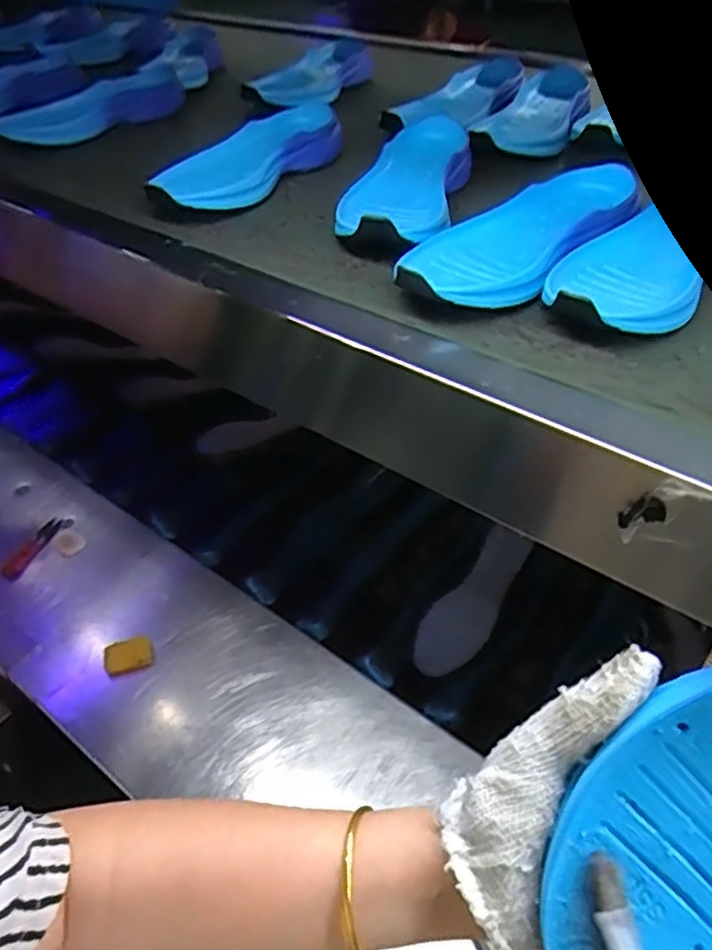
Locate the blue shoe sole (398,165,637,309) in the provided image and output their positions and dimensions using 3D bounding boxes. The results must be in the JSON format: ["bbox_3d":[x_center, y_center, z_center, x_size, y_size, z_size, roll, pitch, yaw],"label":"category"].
[{"bbox_3d":[0.125,-0.180,0.510,0.097,0.060,0.248,34,47,30],"label":"blue shoe sole"}]

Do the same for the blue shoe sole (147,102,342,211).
[{"bbox_3d":[-0.103,-0.308,0.654,0.087,0.058,0.236,32,46,29],"label":"blue shoe sole"}]

